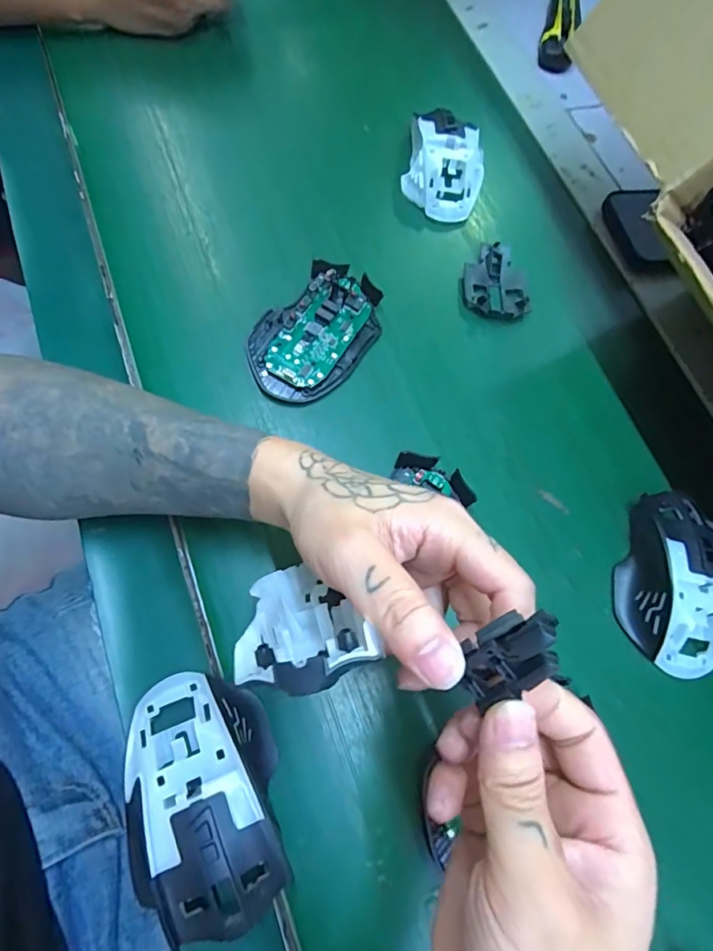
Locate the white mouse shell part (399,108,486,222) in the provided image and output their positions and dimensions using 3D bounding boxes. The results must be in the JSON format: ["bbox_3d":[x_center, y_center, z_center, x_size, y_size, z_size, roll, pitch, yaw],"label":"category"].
[{"bbox_3d":[0.073,-0.258,0.413,0.064,0.052,0.072,12,62,3],"label":"white mouse shell part"}]

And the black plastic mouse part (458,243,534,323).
[{"bbox_3d":[0.112,-0.157,0.390,0.053,0.015,0.066,7,62,0],"label":"black plastic mouse part"}]

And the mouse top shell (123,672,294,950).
[{"bbox_3d":[-0.075,0.158,0.242,0.069,0.037,0.116,-12,63,-10],"label":"mouse top shell"}]

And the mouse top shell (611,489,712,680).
[{"bbox_3d":[0.205,0.062,0.307,0.066,0.032,0.109,12,62,3],"label":"mouse top shell"}]

